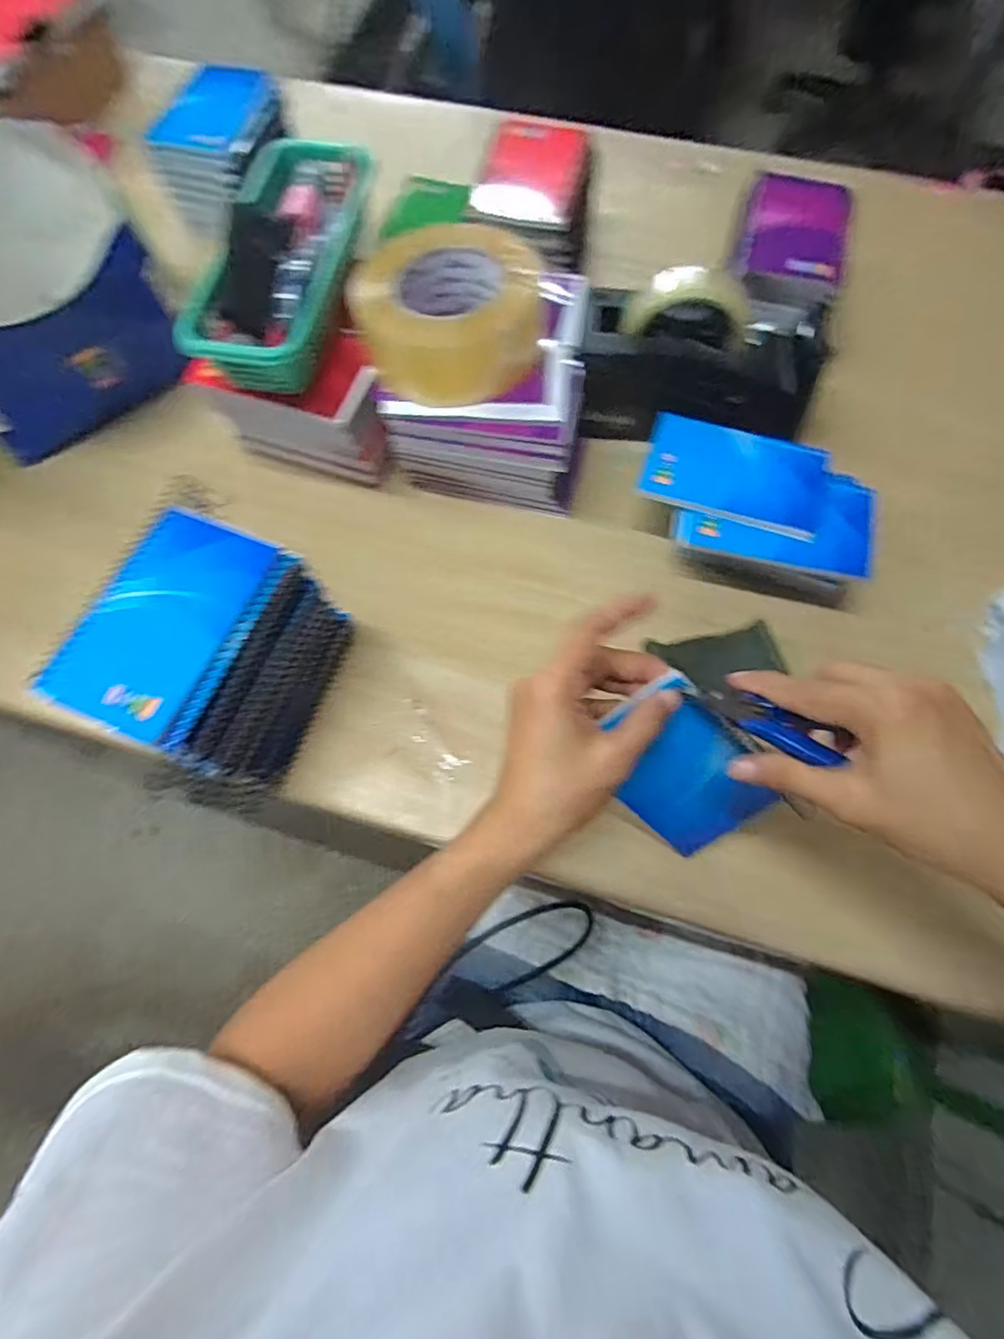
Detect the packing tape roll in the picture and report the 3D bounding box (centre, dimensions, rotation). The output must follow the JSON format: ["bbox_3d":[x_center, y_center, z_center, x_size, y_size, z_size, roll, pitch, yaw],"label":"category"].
[{"bbox_3d":[-0.036,-0.254,0.428,0.131,0.047,0.115,-3,68,0],"label":"packing tape roll"}]

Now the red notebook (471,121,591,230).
[{"bbox_3d":[0.028,-0.447,0.536,0.090,0.016,0.127,11,69,6],"label":"red notebook"}]

